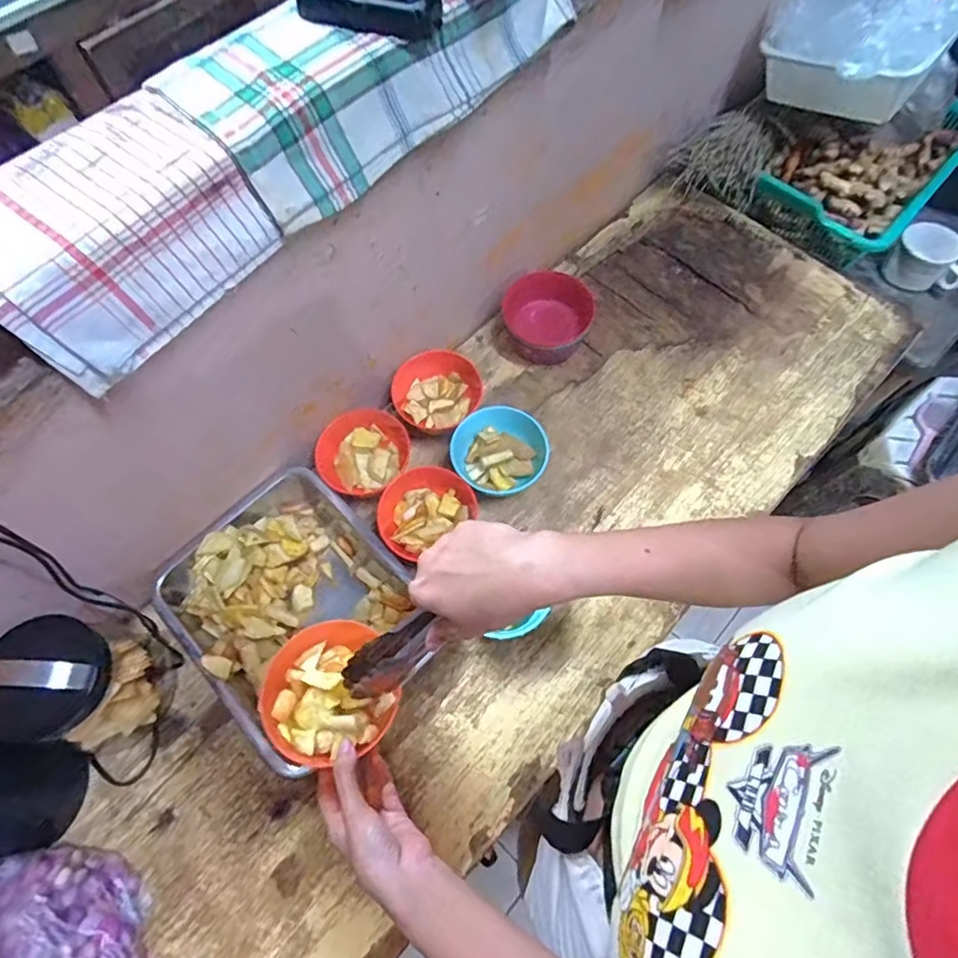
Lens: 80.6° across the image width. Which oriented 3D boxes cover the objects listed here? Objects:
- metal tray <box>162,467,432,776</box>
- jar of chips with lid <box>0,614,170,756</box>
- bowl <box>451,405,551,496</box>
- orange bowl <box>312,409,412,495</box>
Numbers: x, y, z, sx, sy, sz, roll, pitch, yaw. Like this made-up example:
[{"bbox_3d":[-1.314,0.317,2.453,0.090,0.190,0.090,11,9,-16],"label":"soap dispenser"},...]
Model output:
[{"bbox_3d":[-0.201,0.136,0.619,0.221,0.061,0.274,-42,72,-17],"label":"metal tray"},{"bbox_3d":[-0.381,0.201,0.543,0.086,0.152,0.108,5,66,2],"label":"jar of chips with lid"},{"bbox_3d":[0.025,-0.028,0.688,0.109,0.057,0.105,0,66,0],"label":"bowl"},{"bbox_3d":[-0.140,-0.028,0.697,0.113,0.049,0.098,-33,70,-14],"label":"orange bowl"}]

